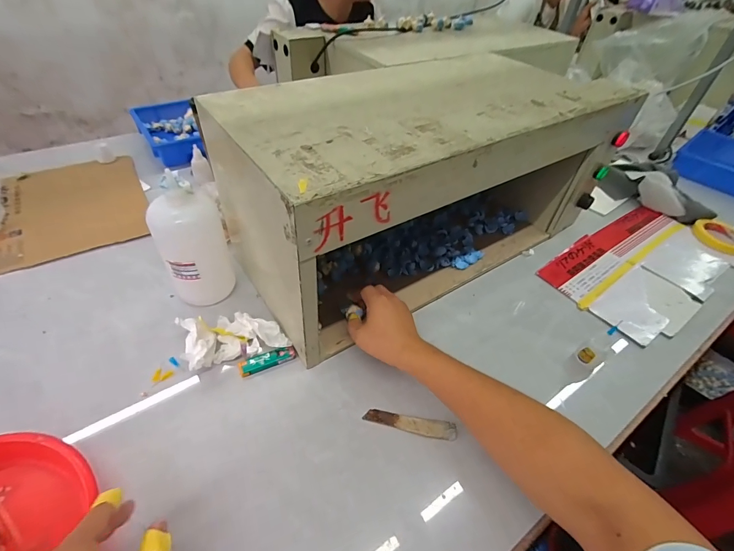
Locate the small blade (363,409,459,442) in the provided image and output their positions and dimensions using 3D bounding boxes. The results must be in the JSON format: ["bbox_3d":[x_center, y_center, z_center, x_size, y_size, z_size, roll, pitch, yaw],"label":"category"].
[{"bbox_3d":[0.056,0.194,0.476,0.118,0.007,0.025,8,34,6],"label":"small blade"}]

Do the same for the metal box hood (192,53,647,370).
[{"bbox_3d":[0.099,-0.169,0.629,0.617,0.274,0.293,-25,55,-25],"label":"metal box hood"}]

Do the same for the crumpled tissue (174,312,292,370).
[{"bbox_3d":[-0.194,0.085,0.535,0.137,0.040,0.085,-17,52,-20],"label":"crumpled tissue"}]

